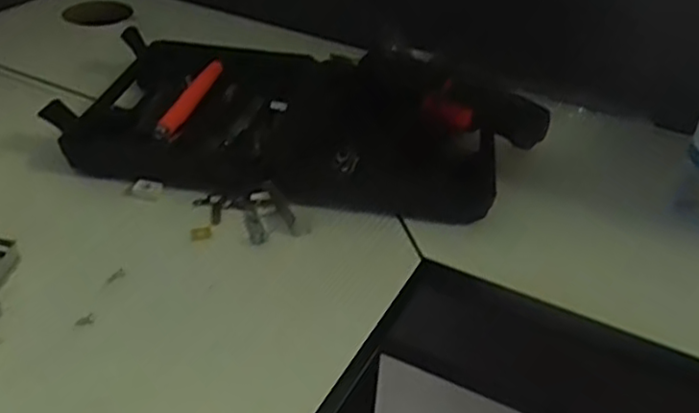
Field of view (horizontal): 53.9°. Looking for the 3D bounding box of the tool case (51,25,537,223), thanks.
[{"bbox_3d":[-0.038,-0.082,0.595,0.382,0.072,0.215,8,36,6],"label":"tool case"}]

